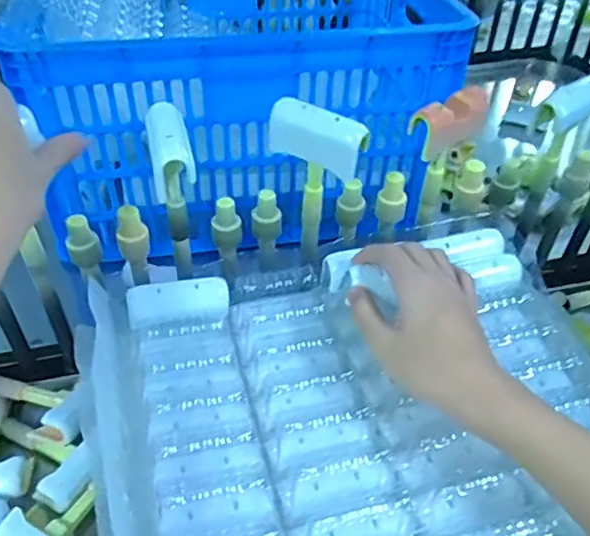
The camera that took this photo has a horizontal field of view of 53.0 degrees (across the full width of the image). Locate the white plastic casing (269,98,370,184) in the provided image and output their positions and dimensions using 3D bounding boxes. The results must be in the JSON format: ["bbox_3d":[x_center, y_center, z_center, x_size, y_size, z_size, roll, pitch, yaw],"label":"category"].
[{"bbox_3d":[0.017,-0.101,0.462,0.077,0.045,0.018,22,45,21],"label":"white plastic casing"}]

